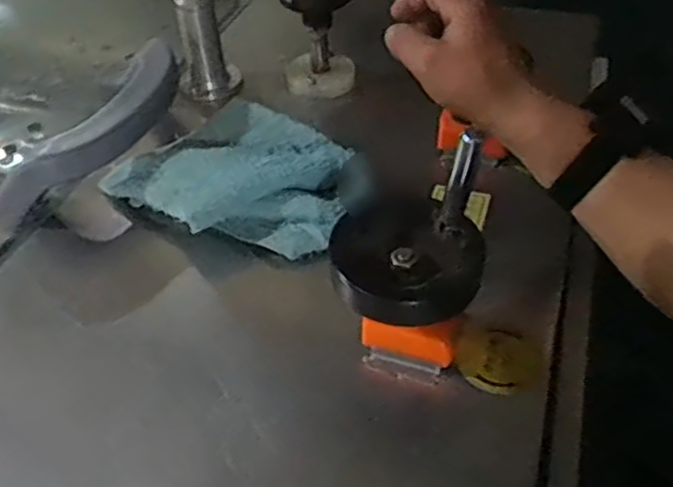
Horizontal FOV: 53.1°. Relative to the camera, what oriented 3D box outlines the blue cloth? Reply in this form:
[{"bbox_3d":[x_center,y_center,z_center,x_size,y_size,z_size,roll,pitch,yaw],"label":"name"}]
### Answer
[{"bbox_3d":[-0.079,-0.065,0.590,0.217,0.042,0.174,29,53,29],"label":"blue cloth"}]

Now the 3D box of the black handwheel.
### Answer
[{"bbox_3d":[0.043,-0.009,0.411,0.094,0.080,0.090,1,44,4],"label":"black handwheel"}]

